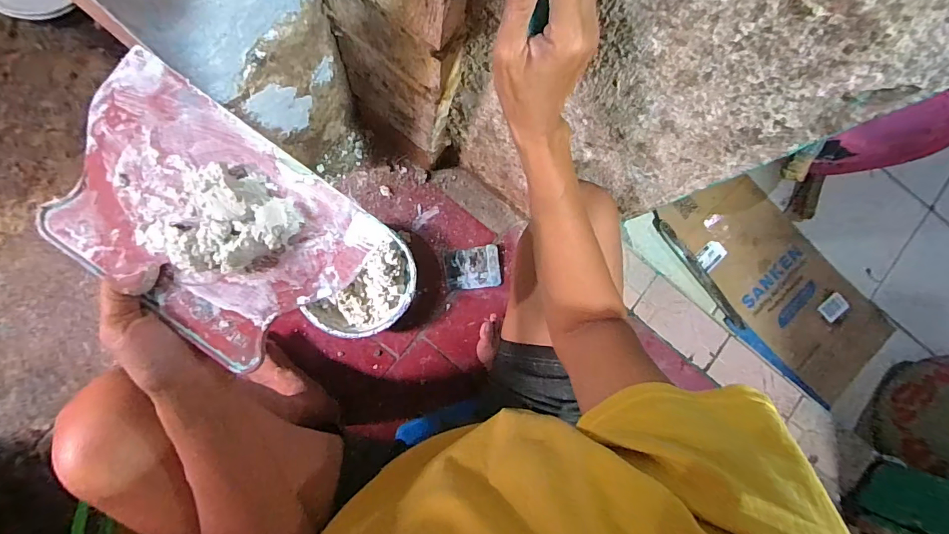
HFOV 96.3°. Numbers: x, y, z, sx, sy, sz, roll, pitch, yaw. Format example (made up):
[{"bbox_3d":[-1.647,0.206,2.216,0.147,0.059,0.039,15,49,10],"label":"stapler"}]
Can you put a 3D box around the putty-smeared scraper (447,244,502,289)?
[{"bbox_3d":[-0.002,0.001,0.812,0.102,0.013,0.079,-7,87,-8],"label":"putty-smeared scraper"}]

